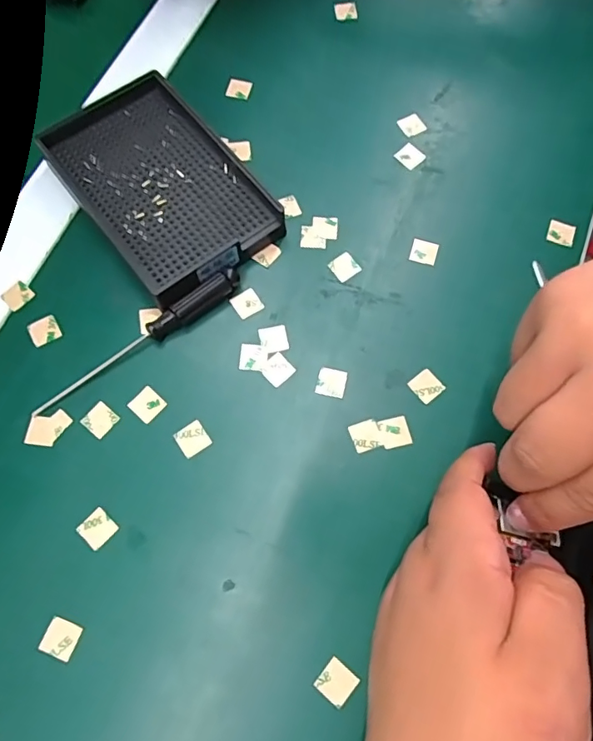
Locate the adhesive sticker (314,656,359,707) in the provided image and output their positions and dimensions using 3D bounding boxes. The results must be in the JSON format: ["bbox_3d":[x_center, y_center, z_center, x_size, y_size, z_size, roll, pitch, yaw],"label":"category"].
[{"bbox_3d":[0.019,0.143,0.233,0.016,0.004,0.015,36,73,17],"label":"adhesive sticker"}]

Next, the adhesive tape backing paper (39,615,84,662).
[{"bbox_3d":[-0.111,0.126,0.239,0.015,0.004,0.015,20,68,6],"label":"adhesive tape backing paper"}]

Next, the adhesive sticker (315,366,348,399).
[{"bbox_3d":[0.019,0.006,0.279,0.015,0.004,0.016,13,72,6],"label":"adhesive sticker"}]

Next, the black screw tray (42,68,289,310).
[{"bbox_3d":[-0.082,-0.113,0.308,0.092,0.024,0.139,-38,75,-12],"label":"black screw tray"}]

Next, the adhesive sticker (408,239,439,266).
[{"bbox_3d":[0.077,-0.072,0.306,0.016,0.004,0.015,16,71,5],"label":"adhesive sticker"}]

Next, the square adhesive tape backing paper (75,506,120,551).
[{"bbox_3d":[-0.100,0.079,0.255,0.016,0.004,0.016,38,71,13],"label":"square adhesive tape backing paper"}]

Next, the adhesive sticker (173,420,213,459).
[{"bbox_3d":[-0.055,0.036,0.270,0.016,0.004,0.015,-34,76,-11],"label":"adhesive sticker"}]

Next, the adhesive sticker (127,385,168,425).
[{"bbox_3d":[-0.081,0.019,0.275,0.016,0.004,0.016,41,77,8],"label":"adhesive sticker"}]

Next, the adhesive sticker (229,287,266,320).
[{"bbox_3d":[-0.029,-0.039,0.295,0.015,0.004,0.017,-32,78,-9],"label":"adhesive sticker"}]

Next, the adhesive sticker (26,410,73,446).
[{"bbox_3d":[-0.133,0.030,0.272,0.022,0.004,0.019,6,73,2],"label":"adhesive sticker"}]

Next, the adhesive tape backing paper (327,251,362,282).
[{"bbox_3d":[0.029,-0.062,0.304,0.015,0.004,0.016,-35,75,-10],"label":"adhesive tape backing paper"}]

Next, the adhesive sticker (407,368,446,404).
[{"bbox_3d":[0.071,0.008,0.279,0.016,0.004,0.016,-39,74,-11],"label":"adhesive sticker"}]

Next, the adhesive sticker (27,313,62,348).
[{"bbox_3d":[-0.144,-0.023,0.290,0.015,0.004,0.017,-31,75,-13],"label":"adhesive sticker"}]

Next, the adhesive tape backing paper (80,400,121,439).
[{"bbox_3d":[-0.106,0.026,0.272,0.015,0.004,0.016,36,74,11],"label":"adhesive tape backing paper"}]

